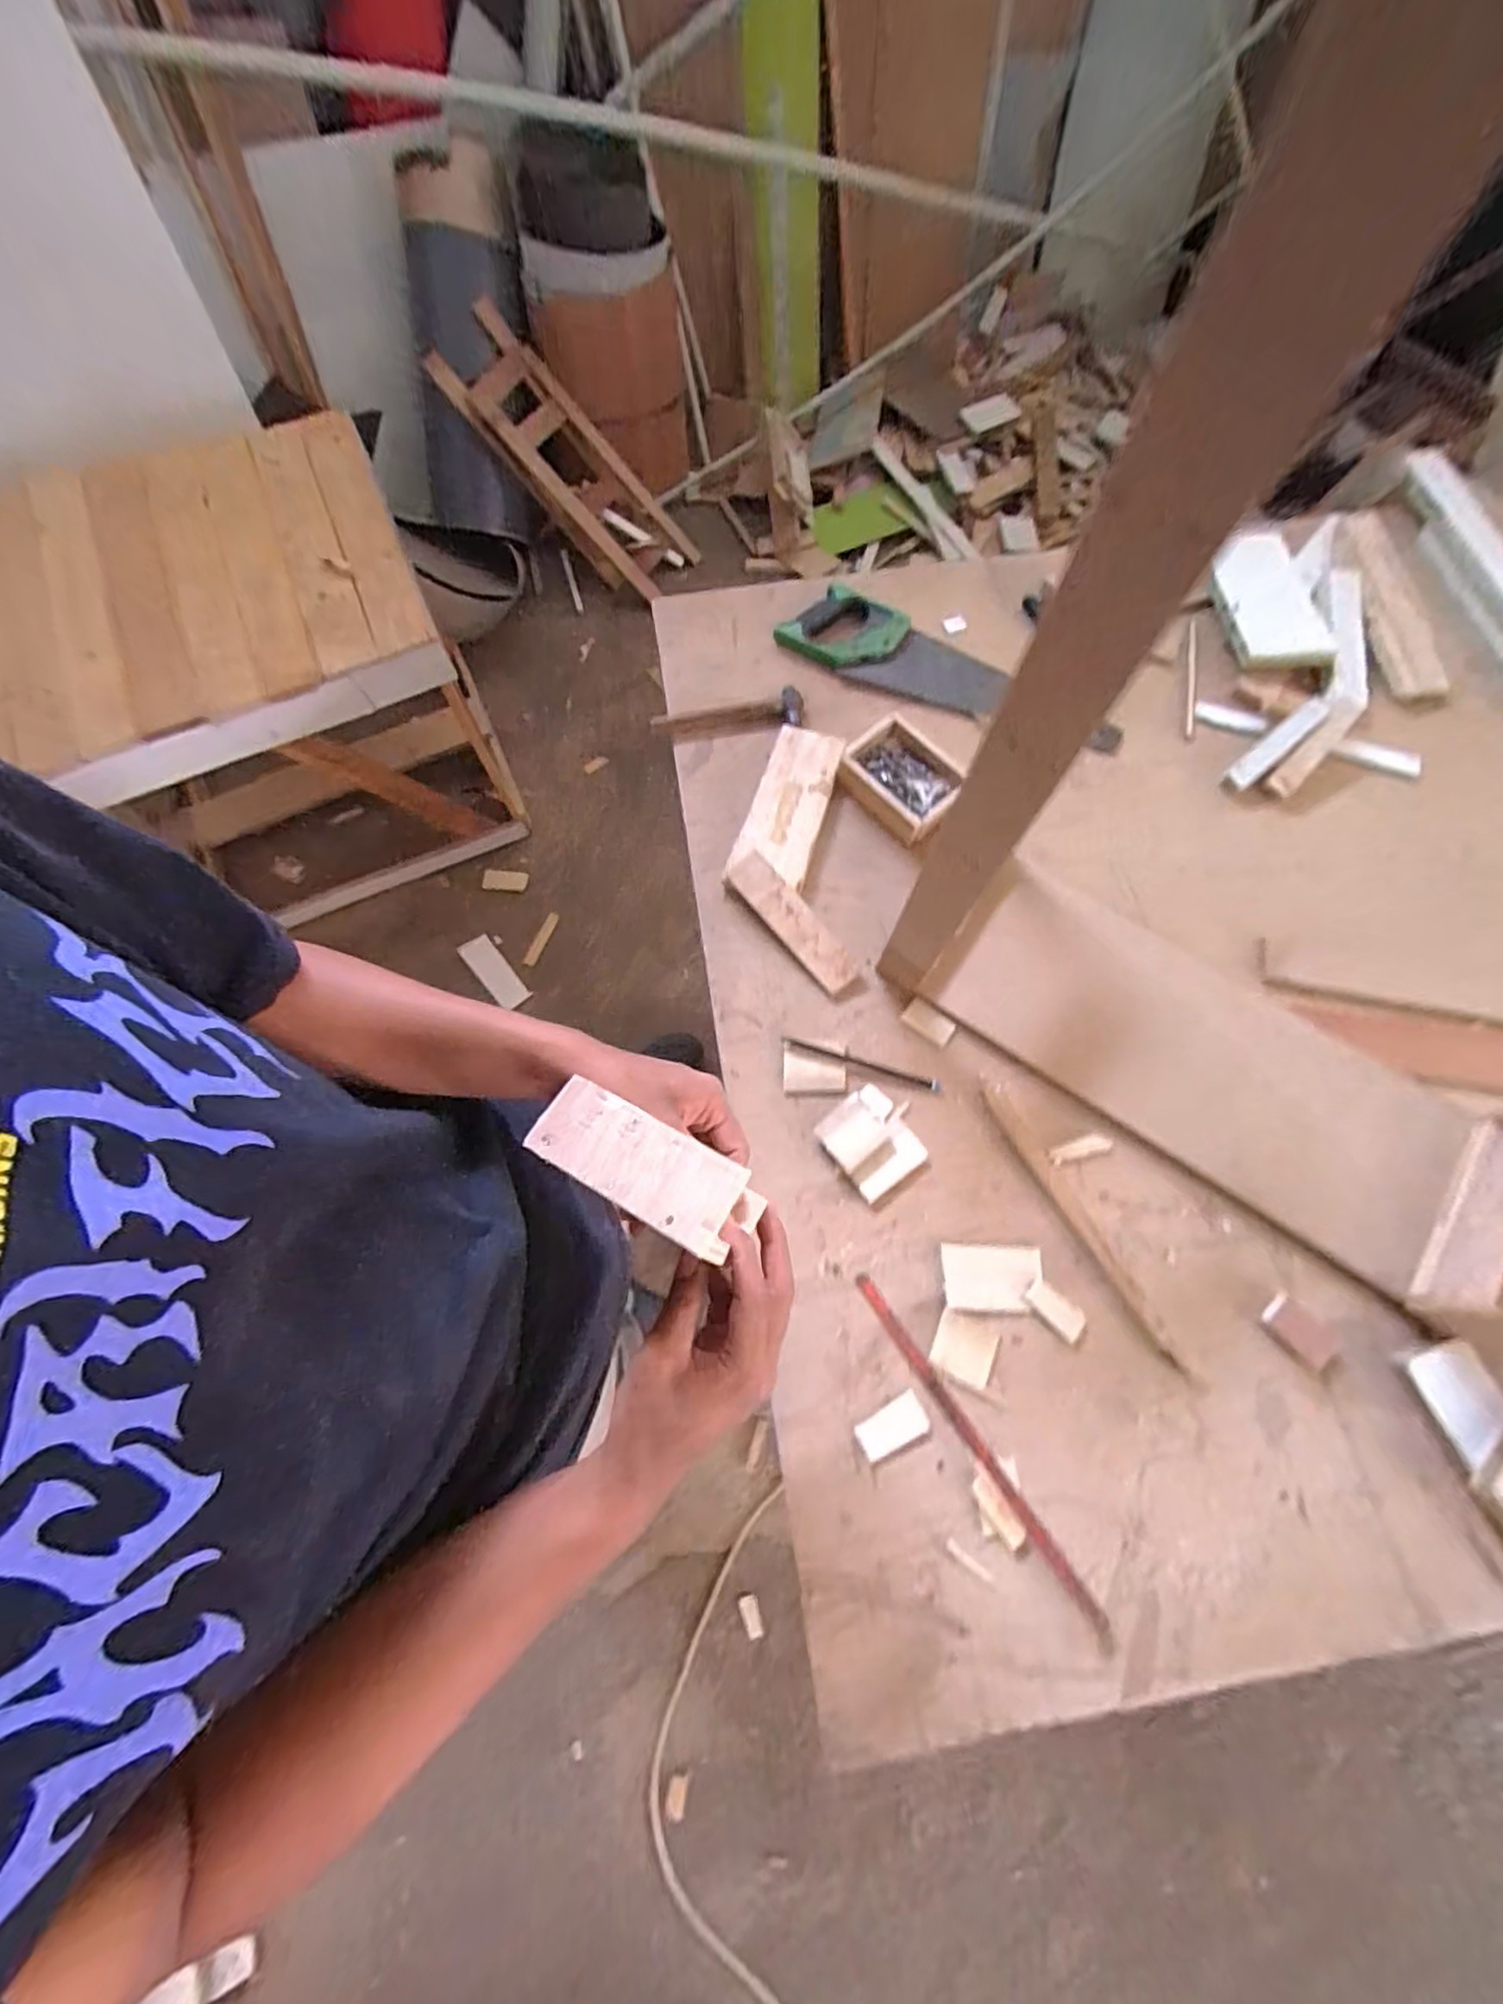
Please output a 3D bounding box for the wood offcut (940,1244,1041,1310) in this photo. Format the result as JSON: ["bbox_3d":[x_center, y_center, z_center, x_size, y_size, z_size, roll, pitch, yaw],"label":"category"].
[{"bbox_3d":[0.225,0.257,0.601,0.090,0.006,0.055,1,70,0],"label":"wood offcut"}]

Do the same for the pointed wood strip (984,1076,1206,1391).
[{"bbox_3d":[0.316,0.210,0.617,0.028,0.010,0.301,-29,73,-10],"label":"pointed wood strip"}]

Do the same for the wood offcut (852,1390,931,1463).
[{"bbox_3d":[0.122,0.366,0.555,0.061,0.004,0.034,-28,73,-10],"label":"wood offcut"}]

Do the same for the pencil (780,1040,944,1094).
[{"bbox_3d":[0.114,0.062,0.660,0.162,0.006,0.012,17,71,6],"label":"pencil"}]

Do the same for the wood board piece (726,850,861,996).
[{"bbox_3d":[0.046,-0.085,0.696,0.048,0.015,0.176,-43,84,6],"label":"wood board piece"}]

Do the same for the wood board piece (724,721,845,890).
[{"bbox_3d":[0.045,-0.227,0.743,0.081,0.034,0.193,17,71,6],"label":"wood board piece"}]

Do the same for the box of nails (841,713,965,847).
[{"bbox_3d":[0.170,-0.254,0.743,0.109,0.039,0.133,-41,75,-13],"label":"box of nails"}]

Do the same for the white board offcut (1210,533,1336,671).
[{"bbox_3d":[0.639,-0.508,0.809,0.120,0.016,0.220,-3,70,-1],"label":"white board offcut"}]

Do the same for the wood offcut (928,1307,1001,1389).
[{"bbox_3d":[0.191,0.311,0.575,0.054,0.004,0.048,23,72,8],"label":"wood offcut"}]

